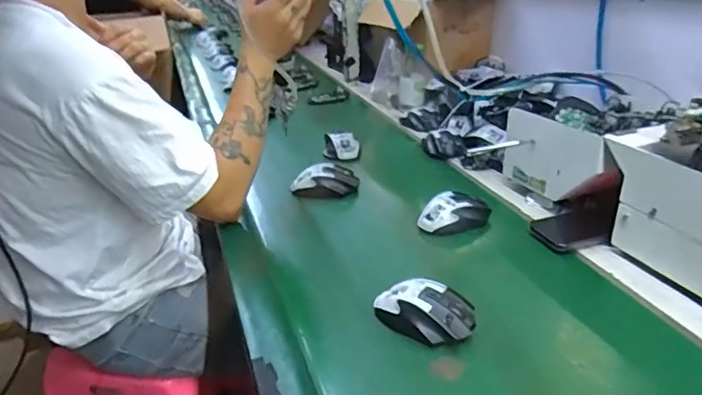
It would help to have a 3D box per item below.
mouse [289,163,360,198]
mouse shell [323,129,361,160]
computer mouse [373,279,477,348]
[{"bbox_3d":[-0.044,-0.027,0.938,0.114,0.041,0.068,-1,26,2],"label":"mouse"},{"bbox_3d":[-0.017,-0.106,1.095,0.075,0.043,0.063,-1,26,2],"label":"mouse shell"},{"bbox_3d":[0.083,0.129,0.608,0.112,0.045,0.068,14,30,30],"label":"computer mouse"}]

